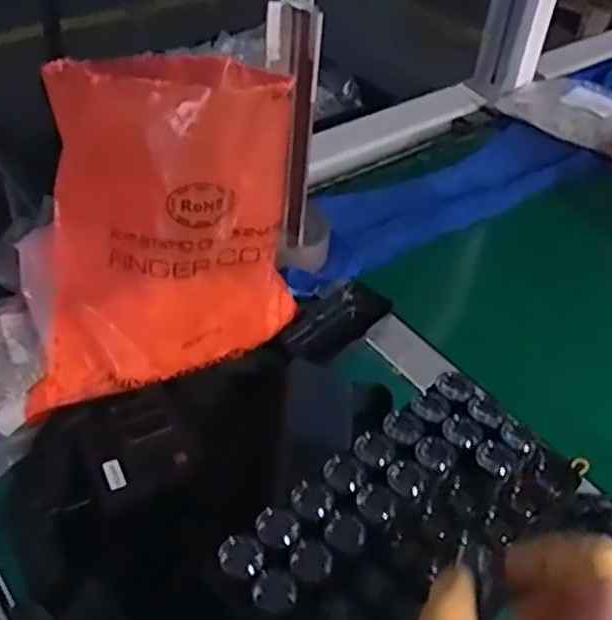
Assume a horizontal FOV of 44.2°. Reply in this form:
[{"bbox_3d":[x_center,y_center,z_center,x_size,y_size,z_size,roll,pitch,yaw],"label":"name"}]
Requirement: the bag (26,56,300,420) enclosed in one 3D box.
[{"bbox_3d":[-0.113,-0.055,0.564,0.213,0.227,0.102,-8,45,-13],"label":"bag"}]

